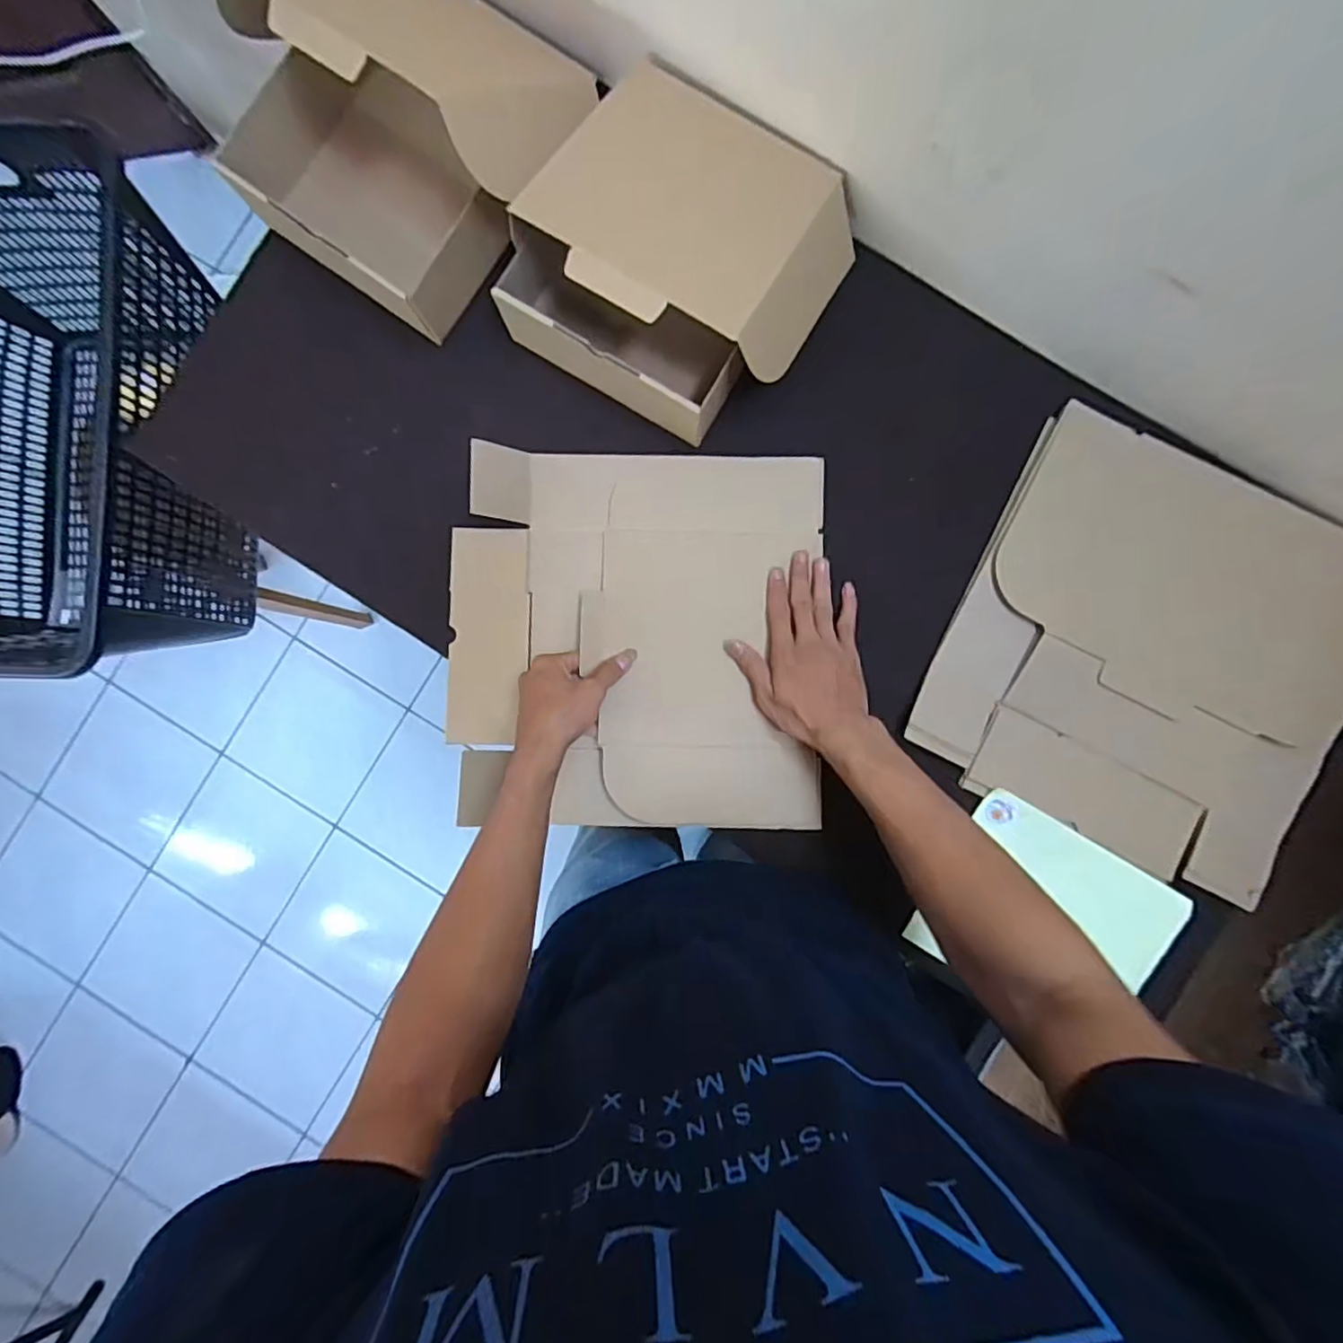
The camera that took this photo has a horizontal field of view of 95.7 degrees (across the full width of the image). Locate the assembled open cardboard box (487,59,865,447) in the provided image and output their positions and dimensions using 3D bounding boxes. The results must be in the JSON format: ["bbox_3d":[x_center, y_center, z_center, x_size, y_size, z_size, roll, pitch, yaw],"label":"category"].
[{"bbox_3d":[0.015,-0.362,0.517,0.245,0.111,0.253,29,90,1],"label":"assembled open cardboard box"}]

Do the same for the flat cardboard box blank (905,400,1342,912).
[{"bbox_3d":[0.439,-0.012,0.538,0.349,0.042,0.340,27,90,1],"label":"flat cardboard box blank"}]

